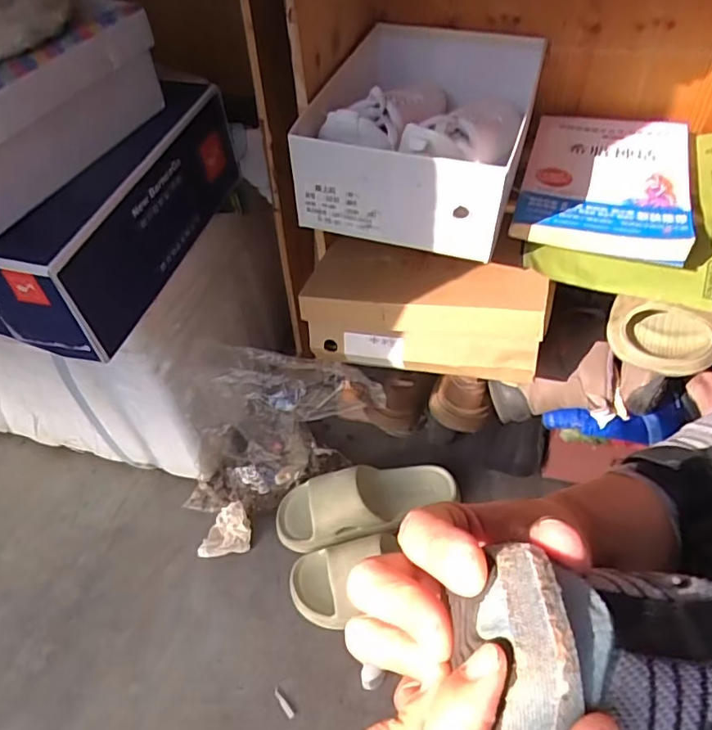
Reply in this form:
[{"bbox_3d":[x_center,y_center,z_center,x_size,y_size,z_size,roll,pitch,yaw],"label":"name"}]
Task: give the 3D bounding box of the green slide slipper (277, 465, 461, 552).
[{"bbox_3d":[0.015,0.188,0.781,0.250,0.064,0.091,-10,48,-6],"label":"green slide slipper"}]

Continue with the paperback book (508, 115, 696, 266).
[{"bbox_3d":[0.272,-0.203,0.608,0.164,0.032,0.242,13,50,15],"label":"paperback book"}]

